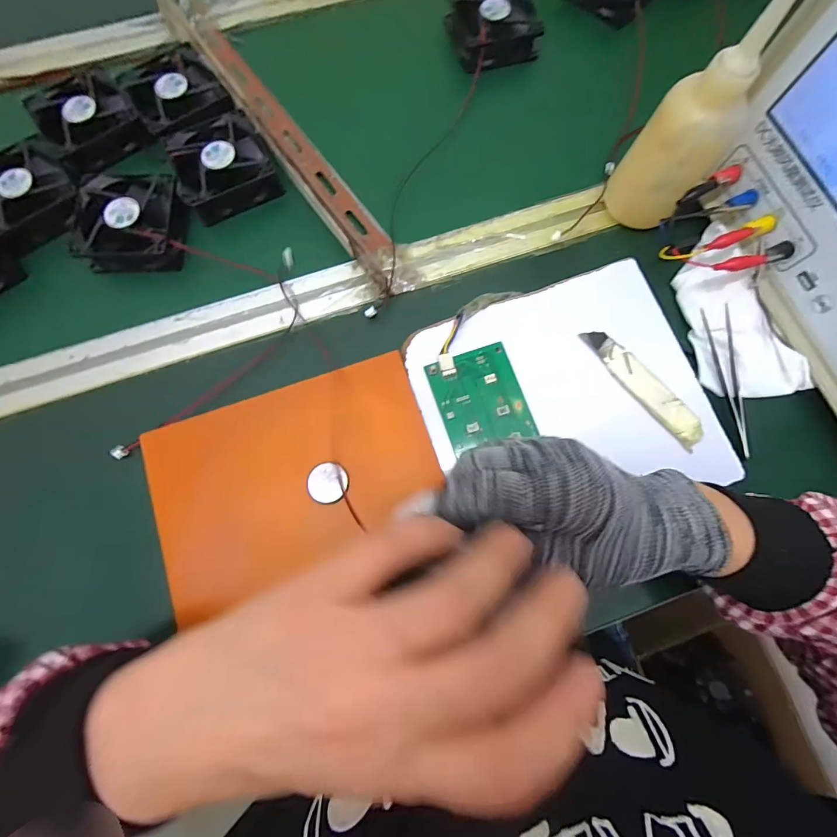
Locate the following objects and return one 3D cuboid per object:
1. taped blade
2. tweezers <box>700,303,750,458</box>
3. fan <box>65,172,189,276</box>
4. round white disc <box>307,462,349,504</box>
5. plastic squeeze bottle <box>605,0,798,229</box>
[{"bbox_3d":[0.172,-0.026,0.294,0.026,0.005,0.112,-39,79,-7],"label":"taped blade"},{"bbox_3d":[0.245,-0.032,0.302,0.018,0.010,0.121,-3,78,1],"label":"tweezers"},{"bbox_3d":[-0.249,-0.171,0.334,0.082,0.029,0.079,-2,78,1],"label":"fan"},{"bbox_3d":[-0.065,0.046,0.274,0.028,0.005,0.028,-5,77,1],"label":"round white disc"},{"bbox_3d":[0.202,-0.216,0.280,0.062,0.150,0.063,37,81,9],"label":"plastic squeeze bottle"}]

